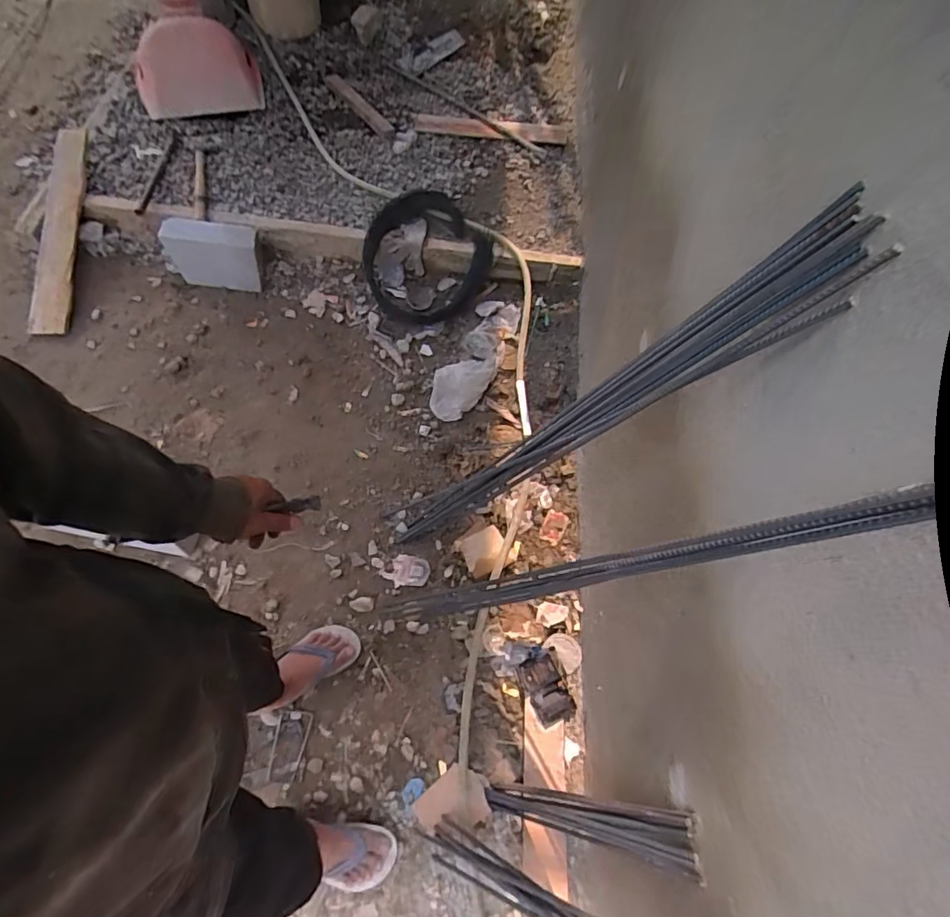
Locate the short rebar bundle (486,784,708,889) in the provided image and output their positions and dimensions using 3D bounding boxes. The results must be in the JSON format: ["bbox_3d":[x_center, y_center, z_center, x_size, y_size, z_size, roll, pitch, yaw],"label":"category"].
[{"bbox_3d":[0.167,0.635,0.945,0.031,0.578,0.072,11,62,-22],"label":"short rebar bundle"}]

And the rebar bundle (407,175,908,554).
[{"bbox_3d":[0.146,-0.046,0.895,0.045,0.983,0.112,17,60,-26],"label":"rebar bundle"}]

